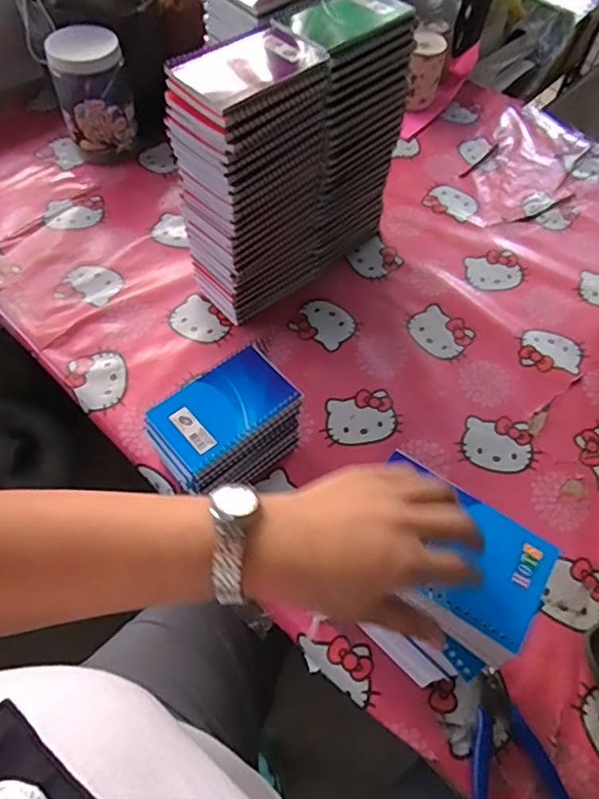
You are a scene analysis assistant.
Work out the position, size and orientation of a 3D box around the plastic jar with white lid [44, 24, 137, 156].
[{"bbox_3d":[-0.302,-0.446,0.832,0.102,0.157,0.091,-17,61,-14],"label":"plastic jar with white lid"}]

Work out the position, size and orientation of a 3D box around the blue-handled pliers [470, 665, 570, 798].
[{"bbox_3d":[0.183,0.299,0.487,0.082,0.006,0.115,0,59,-4],"label":"blue-handled pliers"}]

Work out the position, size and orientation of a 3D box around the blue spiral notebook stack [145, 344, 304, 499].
[{"bbox_3d":[-0.073,0.036,0.584,0.145,0.096,0.101,-39,68,-24],"label":"blue spiral notebook stack"}]

